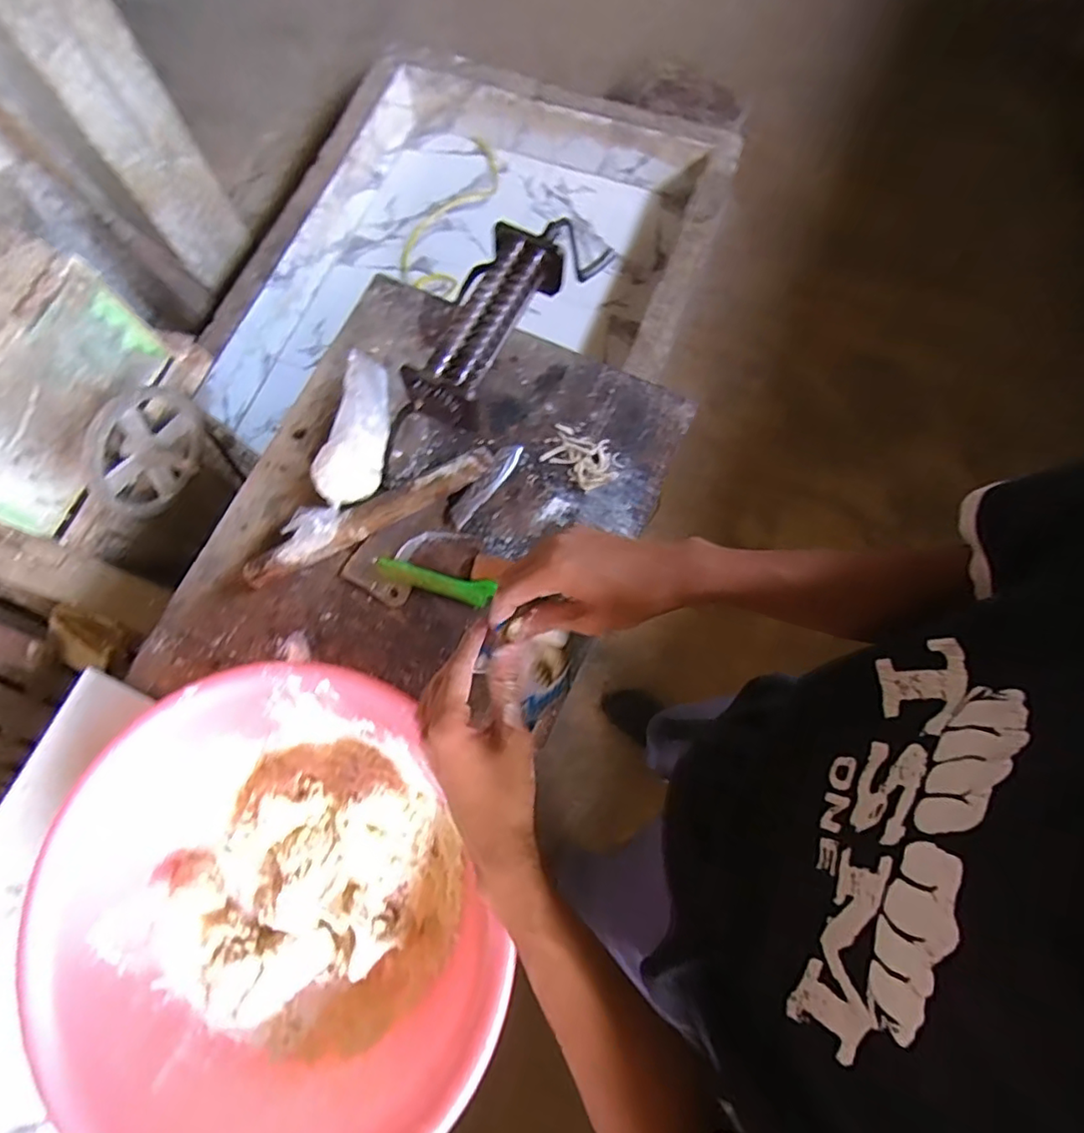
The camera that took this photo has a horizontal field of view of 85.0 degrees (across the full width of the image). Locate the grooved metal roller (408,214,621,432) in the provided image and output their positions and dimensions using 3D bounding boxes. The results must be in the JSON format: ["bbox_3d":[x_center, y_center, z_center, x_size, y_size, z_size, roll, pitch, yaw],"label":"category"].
[{"bbox_3d":[-0.035,-0.225,0.526,0.082,0.065,0.228,33,79,7],"label":"grooved metal roller"}]

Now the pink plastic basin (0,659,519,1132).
[{"bbox_3d":[-0.254,0.308,0.540,0.354,0.130,0.390,-21,78,-4],"label":"pink plastic basin"}]

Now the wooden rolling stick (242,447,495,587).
[{"bbox_3d":[-0.199,-0.058,0.689,0.307,0.031,0.031,-27,79,-6],"label":"wooden rolling stick"}]

